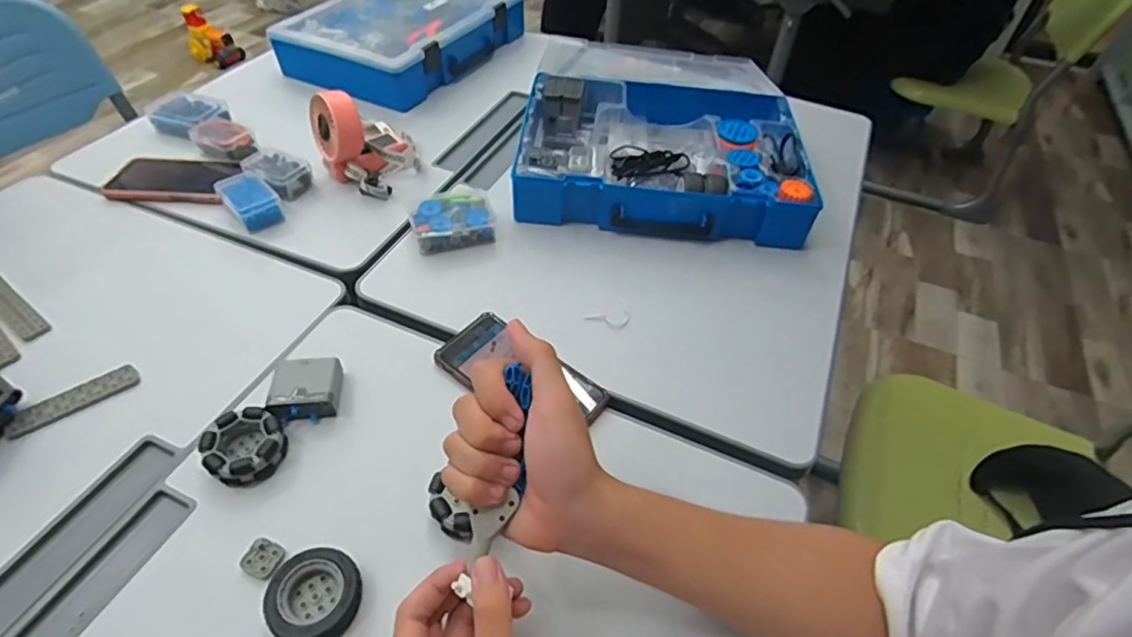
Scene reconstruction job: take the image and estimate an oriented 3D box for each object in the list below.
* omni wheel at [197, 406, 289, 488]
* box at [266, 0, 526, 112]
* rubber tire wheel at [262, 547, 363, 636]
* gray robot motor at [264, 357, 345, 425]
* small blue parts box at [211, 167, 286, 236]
[{"bbox_3d":[-0.266,0.107,0.487,0.059,0.028,0.059,1,48,-1],"label":"omni wheel"},{"bbox_3d":[-0.266,-0.488,0.988,0.257,0.079,0.356,24,52,18],"label":"box"},{"bbox_3d":[-0.179,0.196,0.415,0.064,0.021,0.061,1,48,-1],"label":"rubber tire wheel"},{"bbox_3d":[-0.232,0.065,0.527,0.056,0.028,0.055,-6,49,-7],"label":"gray robot motor"},{"bbox_3d":[-0.377,-0.142,0.697,0.054,0.029,0.082,-32,57,-27],"label":"small blue parts box"}]

